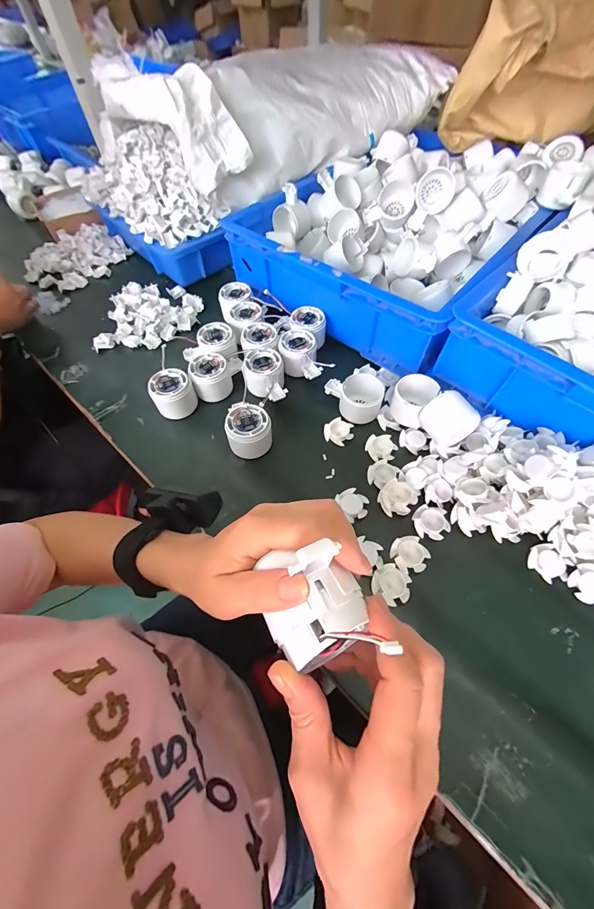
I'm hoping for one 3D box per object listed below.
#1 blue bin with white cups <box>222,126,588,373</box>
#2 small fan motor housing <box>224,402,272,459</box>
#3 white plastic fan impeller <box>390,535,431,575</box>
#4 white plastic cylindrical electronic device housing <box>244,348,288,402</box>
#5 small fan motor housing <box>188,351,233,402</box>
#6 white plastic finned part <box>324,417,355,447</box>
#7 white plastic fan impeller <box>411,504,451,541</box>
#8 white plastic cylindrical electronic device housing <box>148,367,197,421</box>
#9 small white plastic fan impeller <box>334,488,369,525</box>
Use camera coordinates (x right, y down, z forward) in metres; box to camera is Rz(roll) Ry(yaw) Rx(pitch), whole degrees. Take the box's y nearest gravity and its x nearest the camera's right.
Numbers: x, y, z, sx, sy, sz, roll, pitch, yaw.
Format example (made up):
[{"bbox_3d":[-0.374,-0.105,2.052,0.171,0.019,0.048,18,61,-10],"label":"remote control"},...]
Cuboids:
[{"bbox_3d":[0.189,-0.405,0.592,0.419,0.132,0.496,38,68,22],"label":"blue bin with white cups"},{"bbox_3d":[-0.063,-0.027,0.446,0.056,0.054,0.068,-18,60,-8],"label":"small fan motor housing"},{"bbox_3d":[0.128,0.115,0.378,0.039,0.011,0.040,-1,59,2],"label":"white plastic fan impeller"},{"bbox_3d":[-0.048,-0.113,0.494,0.057,0.047,0.079,-11,59,-4],"label":"white plastic cylindrical electronic device housing"},{"bbox_3d":[-0.128,-0.113,0.498,0.054,0.049,0.055,-20,60,-9],"label":"small fan motor housing"},{"bbox_3d":[0.059,-0.032,0.468,0.039,0.007,0.039,36,67,21],"label":"white plastic finned part"},{"bbox_3d":[0.159,0.081,0.393,0.037,0.013,0.038,-1,59,2],"label":"white plastic fan impeller"},{"bbox_3d":[-0.178,-0.086,0.482,0.058,0.053,0.059,-26,62,-13],"label":"white plastic cylindrical electronic device housing"},{"bbox_3d":[0.070,0.062,0.410,0.034,0.011,0.039,-27,62,-13],"label":"small white plastic fan impeller"}]

